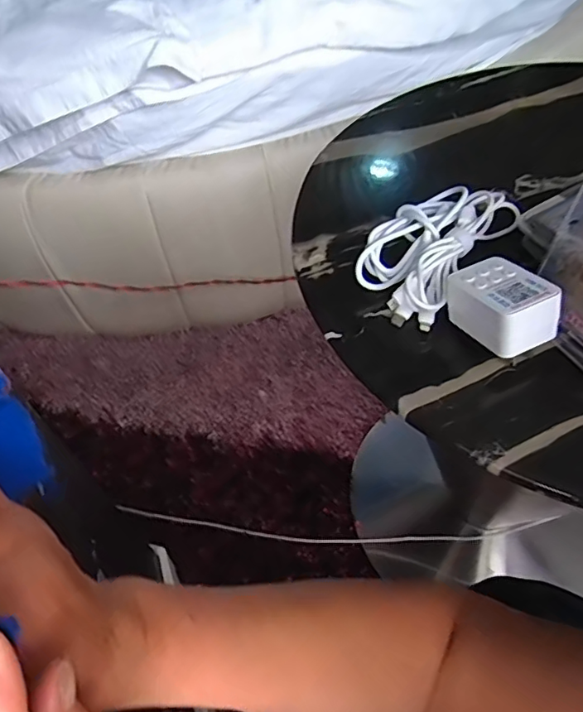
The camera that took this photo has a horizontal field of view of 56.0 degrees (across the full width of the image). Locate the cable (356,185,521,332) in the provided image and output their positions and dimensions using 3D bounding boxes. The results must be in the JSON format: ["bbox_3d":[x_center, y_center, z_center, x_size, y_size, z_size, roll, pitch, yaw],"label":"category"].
[{"bbox_3d":[0.103,-0.082,0.392,0.071,0.026,0.132,33,62,26],"label":"cable"}]

